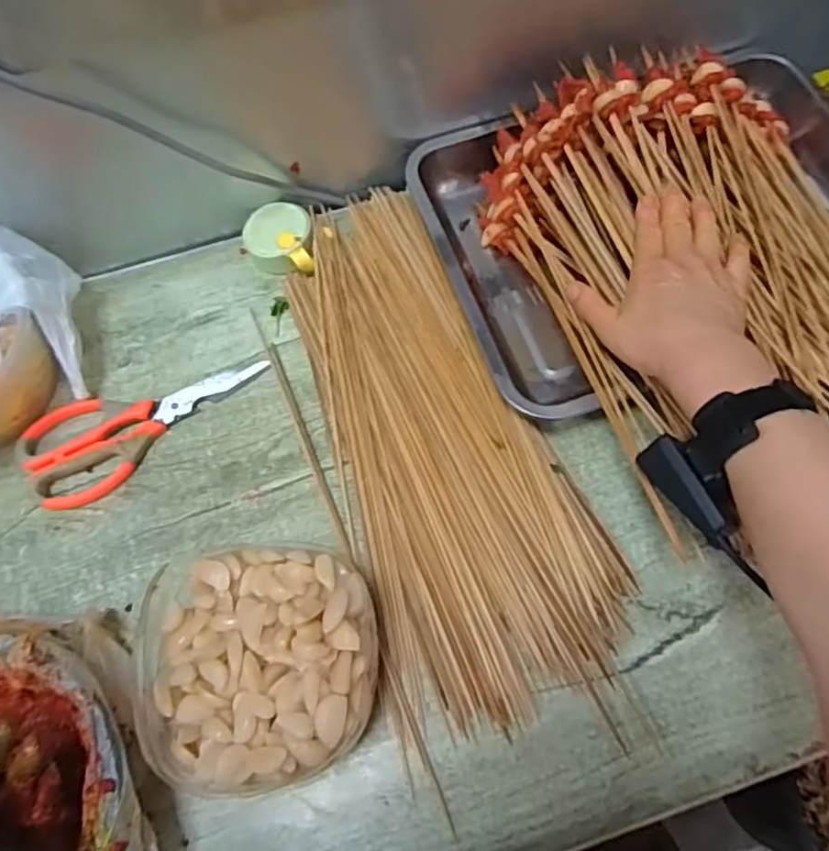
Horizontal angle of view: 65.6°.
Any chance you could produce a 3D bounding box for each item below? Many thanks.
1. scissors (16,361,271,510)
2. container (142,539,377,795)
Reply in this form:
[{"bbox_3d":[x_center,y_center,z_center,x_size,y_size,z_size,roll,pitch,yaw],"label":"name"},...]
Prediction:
[{"bbox_3d":[-0.226,-0.013,0.530,0.198,0.017,0.080,-39,71,-14],"label":"scissors"},{"bbox_3d":[-0.100,0.153,0.419,0.150,0.069,0.143,2,67,2],"label":"container"}]

